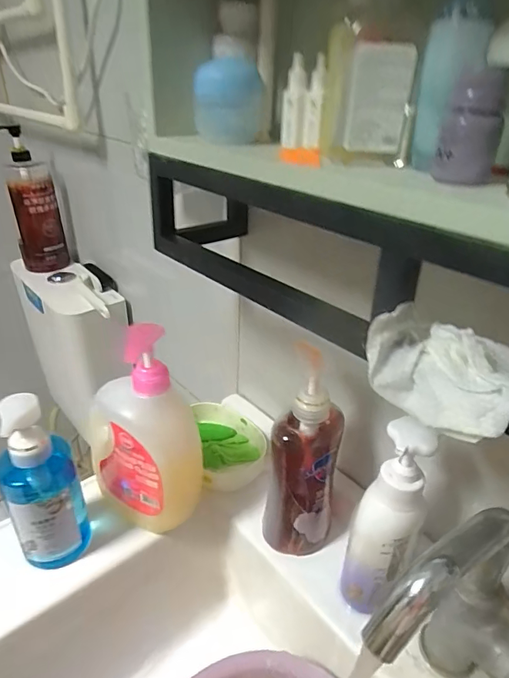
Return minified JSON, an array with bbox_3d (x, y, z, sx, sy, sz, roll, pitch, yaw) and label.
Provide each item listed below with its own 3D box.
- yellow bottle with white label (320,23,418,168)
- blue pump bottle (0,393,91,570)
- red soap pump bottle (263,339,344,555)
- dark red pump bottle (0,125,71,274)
[{"bbox_3d":[0.080,-0.173,0.325,0.054,0.080,0.065,3,30,1],"label":"yellow bottle with white label"},{"bbox_3d":[-0.209,0.144,0.443,0.067,0.195,0.058,-13,33,-25],"label":"blue pump bottle"},{"bbox_3d":[0.052,0.117,0.461,0.067,0.229,0.063,8,30,9],"label":"red soap pump bottle"},{"bbox_3d":[-0.488,-0.302,1.004,0.098,0.295,0.092,-10,32,-21],"label":"dark red pump bottle"}]

